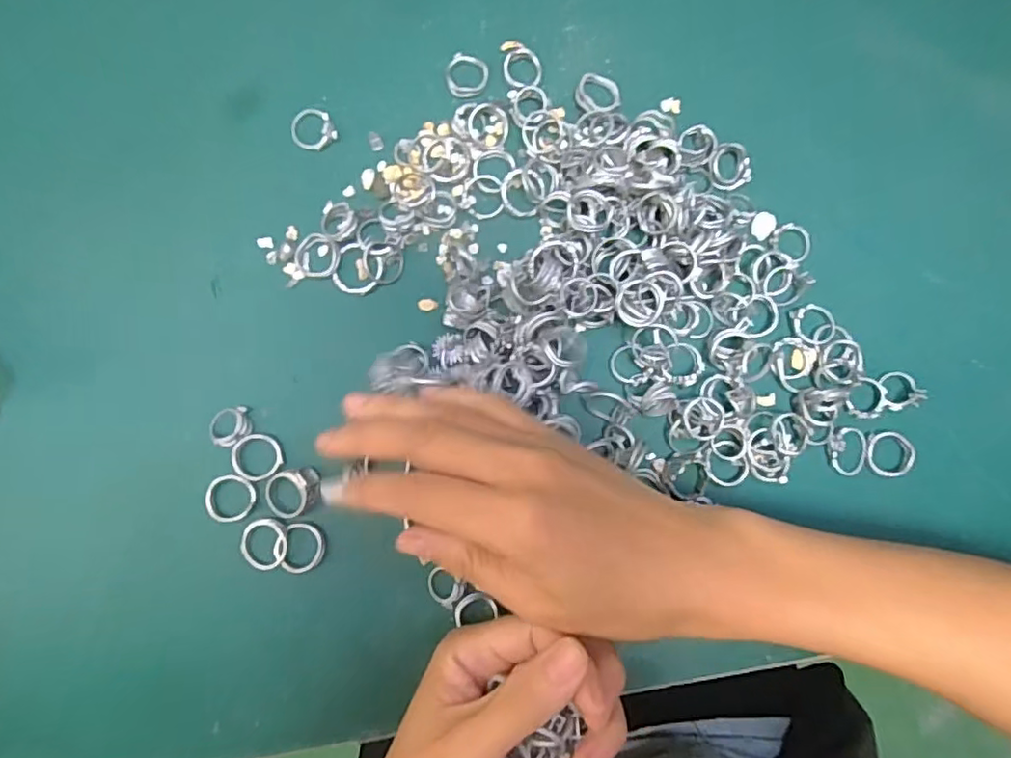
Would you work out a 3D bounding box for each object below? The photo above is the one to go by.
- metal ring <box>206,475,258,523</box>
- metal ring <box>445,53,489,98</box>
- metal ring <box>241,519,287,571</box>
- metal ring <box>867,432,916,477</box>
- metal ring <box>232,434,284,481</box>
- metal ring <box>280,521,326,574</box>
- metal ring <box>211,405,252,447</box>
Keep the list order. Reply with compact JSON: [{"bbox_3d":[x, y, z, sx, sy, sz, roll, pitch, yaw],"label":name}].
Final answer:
[{"bbox_3d":[-0.128,0.055,0.281,0.022,0.004,0.021,0,85,-3],"label":"metal ring"},{"bbox_3d":[-0.019,-0.156,0.309,0.022,0.004,0.023,-3,85,-3],"label":"metal ring"},{"bbox_3d":[-0.112,0.077,0.281,0.021,0.005,0.023,0,85,-3],"label":"metal ring"},{"bbox_3d":[0.190,0.037,0.297,0.023,0.004,0.021,0,85,-3],"label":"metal ring"},{"bbox_3d":[-0.117,0.037,0.283,0.022,0.004,0.022,0,85,-3],"label":"metal ring"},{"bbox_3d":[-0.094,0.078,0.281,0.020,0.004,0.023,-1,76,-7],"label":"metal ring"},{"bbox_3d":[-0.129,0.022,0.284,0.018,0.004,0.017,0,85,-3],"label":"metal ring"}]

